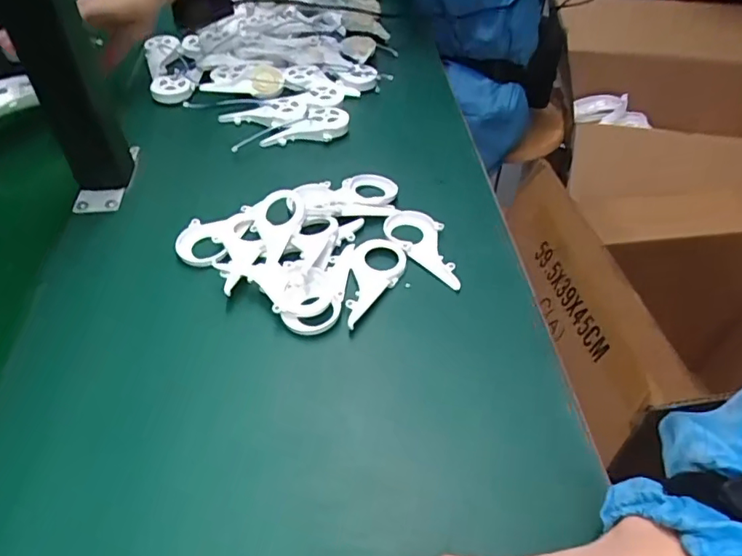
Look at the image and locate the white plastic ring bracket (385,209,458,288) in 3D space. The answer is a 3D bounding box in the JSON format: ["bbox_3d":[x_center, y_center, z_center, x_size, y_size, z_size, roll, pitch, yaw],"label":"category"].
[{"bbox_3d":[0.049,-0.029,0.455,0.043,0.009,0.091,-33,57,-28],"label":"white plastic ring bracket"}]

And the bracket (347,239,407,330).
[{"bbox_3d":[0.005,0.002,0.424,0.043,0.007,0.088,4,48,1],"label":"bracket"}]

